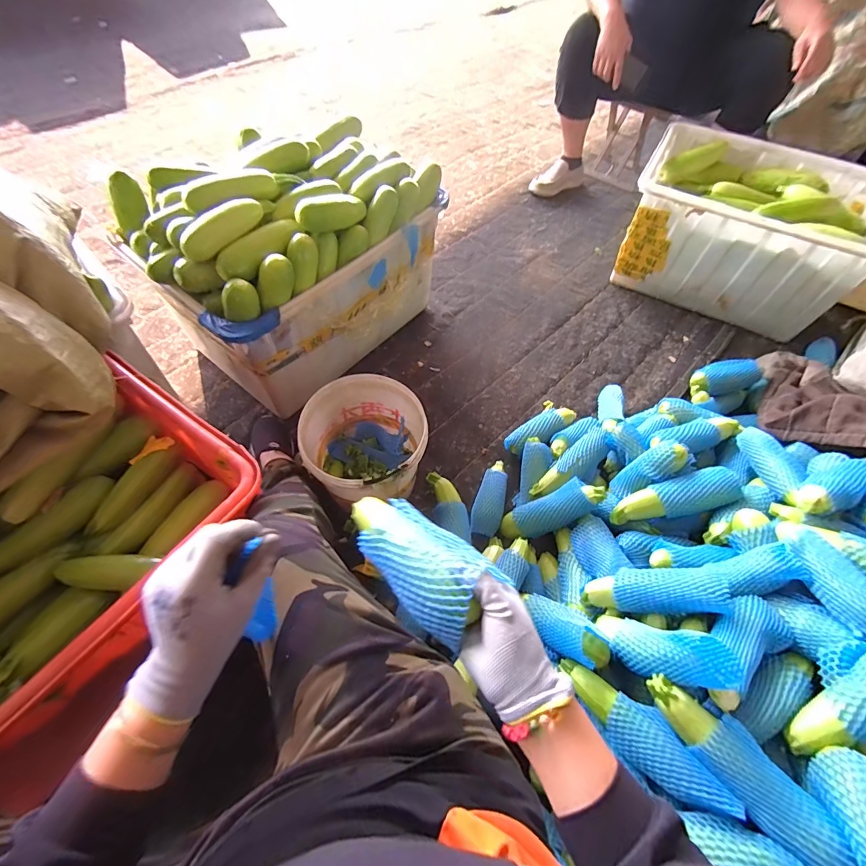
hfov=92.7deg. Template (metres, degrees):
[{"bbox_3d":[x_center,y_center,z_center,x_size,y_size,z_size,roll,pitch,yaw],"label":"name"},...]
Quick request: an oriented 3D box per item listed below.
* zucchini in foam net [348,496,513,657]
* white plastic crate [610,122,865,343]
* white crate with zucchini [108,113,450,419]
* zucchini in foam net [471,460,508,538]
[{"bbox_3d":[-0.020,0.131,0.464,0.090,0.058,0.196,-36,44,-23],"label":"zucchini in foam net"},{"bbox_3d":[0.999,-0.649,1.362,0.686,0.353,0.465,28,60,12],"label":"white plastic crate"},{"bbox_3d":[-0.311,-0.428,1.059,0.663,0.450,0.421,-39,69,-25],"label":"white crate with zucchini"},{"bbox_3d":[0.143,0.152,1.001,0.066,0.051,0.200,18,58,6],"label":"zucchini in foam net"}]

